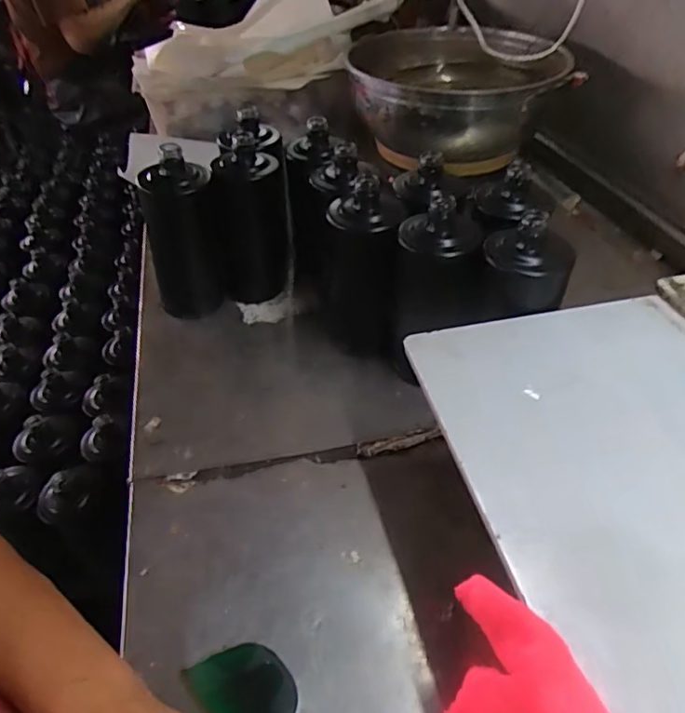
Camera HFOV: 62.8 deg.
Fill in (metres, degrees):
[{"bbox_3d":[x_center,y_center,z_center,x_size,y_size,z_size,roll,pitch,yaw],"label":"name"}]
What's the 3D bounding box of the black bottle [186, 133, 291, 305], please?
[{"bbox_3d":[-0.110,-0.155,0.674,0.096,0.176,0.081,-3,43,4],"label":"black bottle"}]

